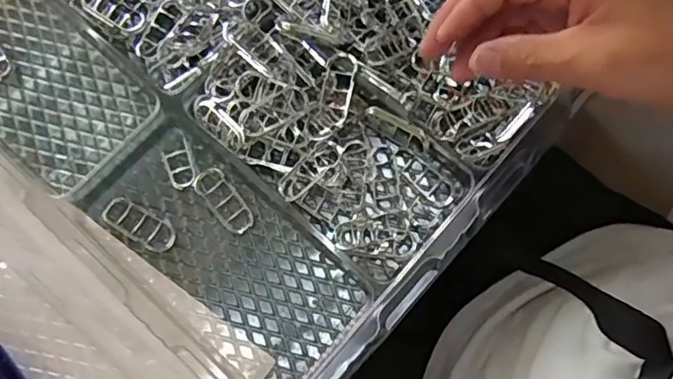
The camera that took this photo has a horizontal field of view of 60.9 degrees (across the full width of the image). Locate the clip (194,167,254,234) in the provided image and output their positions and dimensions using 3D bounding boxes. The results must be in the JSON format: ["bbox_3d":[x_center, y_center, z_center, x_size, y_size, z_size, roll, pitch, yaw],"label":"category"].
[{"bbox_3d":[-0.080,0.007,0.405,0.023,0.008,0.053,-41,80,-9],"label":"clip"}]

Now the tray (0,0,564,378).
[{"bbox_3d":[-0.015,-0.183,0.445,0.424,0.050,0.535,41,79,9],"label":"tray"}]

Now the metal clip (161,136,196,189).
[{"bbox_3d":[-0.112,-0.019,0.409,0.021,0.008,0.041,-20,77,-5],"label":"metal clip"}]

